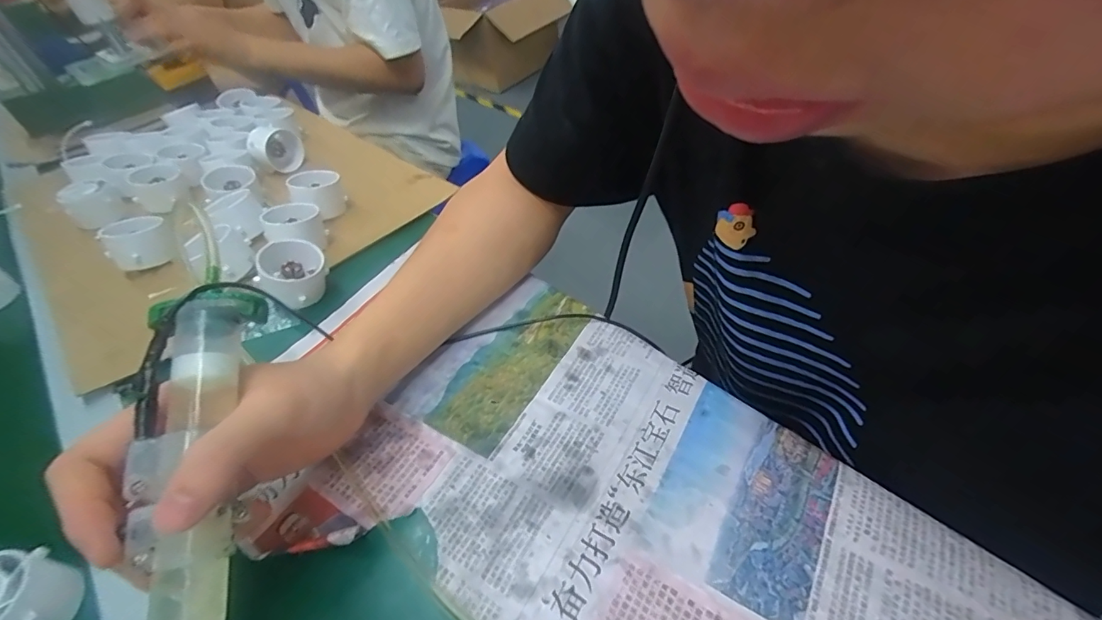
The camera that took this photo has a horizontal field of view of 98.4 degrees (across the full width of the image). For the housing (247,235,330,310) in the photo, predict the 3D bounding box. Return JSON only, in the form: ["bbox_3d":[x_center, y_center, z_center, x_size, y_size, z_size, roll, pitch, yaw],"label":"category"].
[{"bbox_3d":[-0.225,-0.030,0.411,0.060,0.041,0.049,-29,49,-20],"label":"housing"}]

